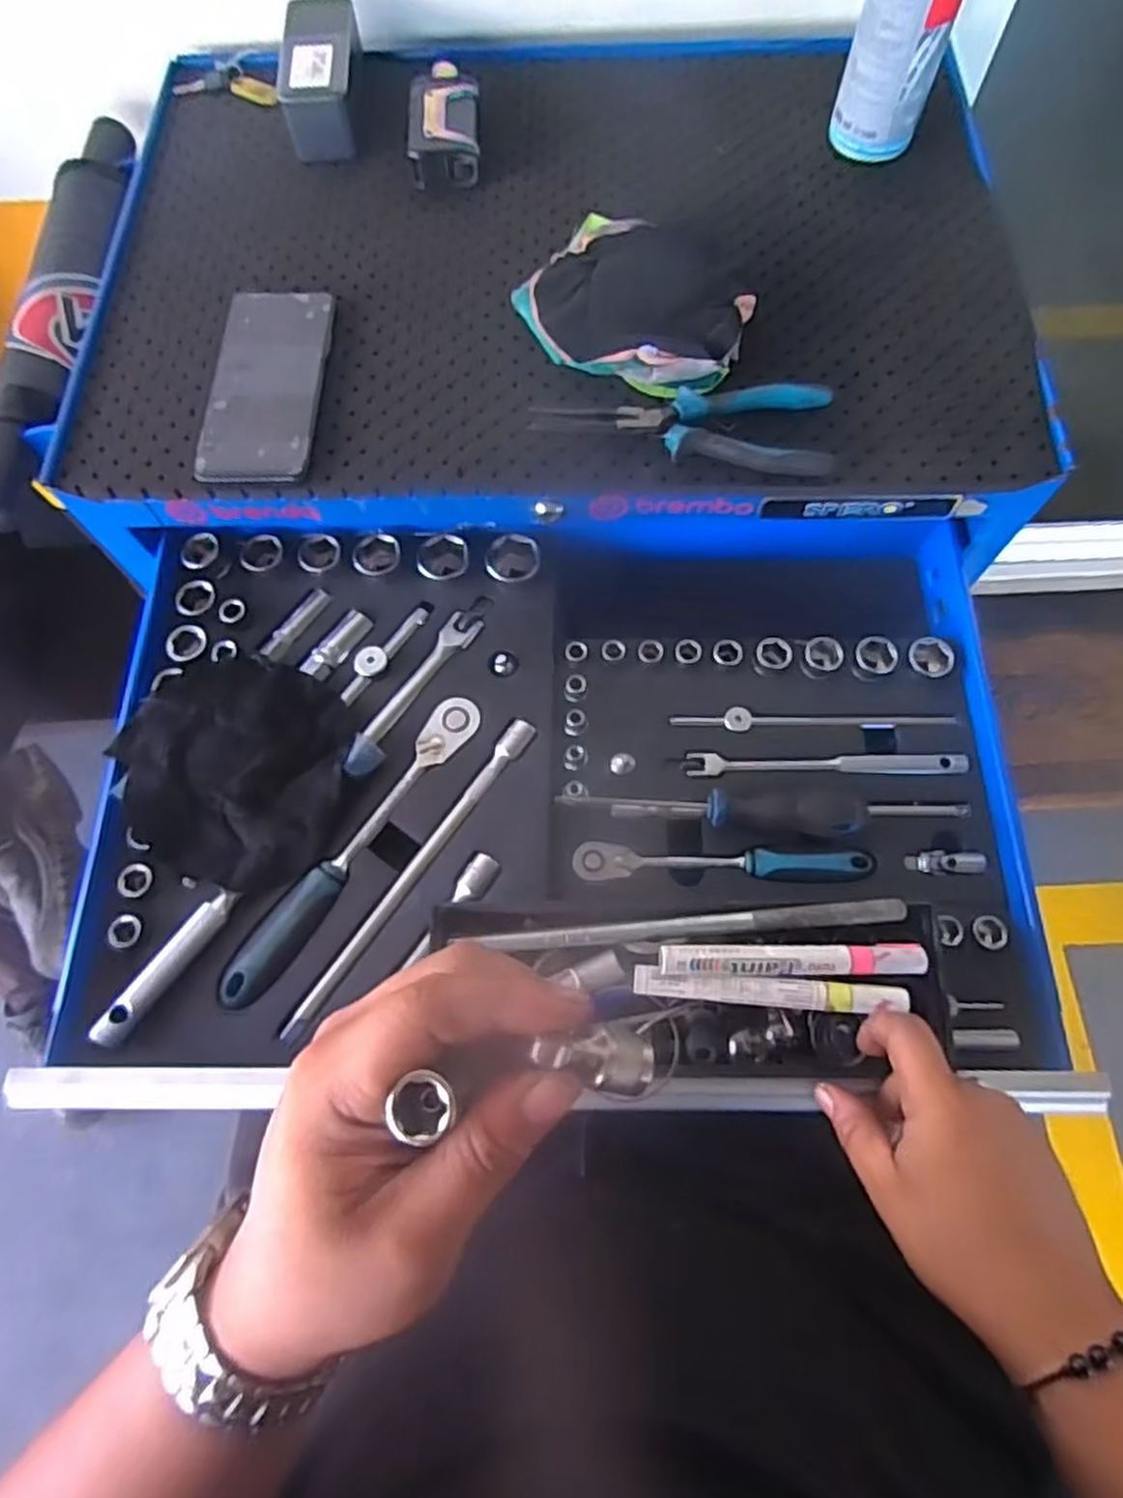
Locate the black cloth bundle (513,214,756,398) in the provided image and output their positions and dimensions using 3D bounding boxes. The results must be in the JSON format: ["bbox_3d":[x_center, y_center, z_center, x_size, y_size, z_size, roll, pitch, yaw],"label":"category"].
[{"bbox_3d":[0.062,-0.322,0.533,0.149,0.031,0.153,0,71,0],"label":"black cloth bundle"}]

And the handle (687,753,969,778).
[{"bbox_3d":[0.179,0.011,0.511,0.184,0.012,0.016,1,71,1],"label":"handle"}]

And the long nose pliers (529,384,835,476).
[{"bbox_3d":[0.080,-0.215,0.499,0.192,0.019,0.059,4,72,2],"label":"long nose pliers"}]

